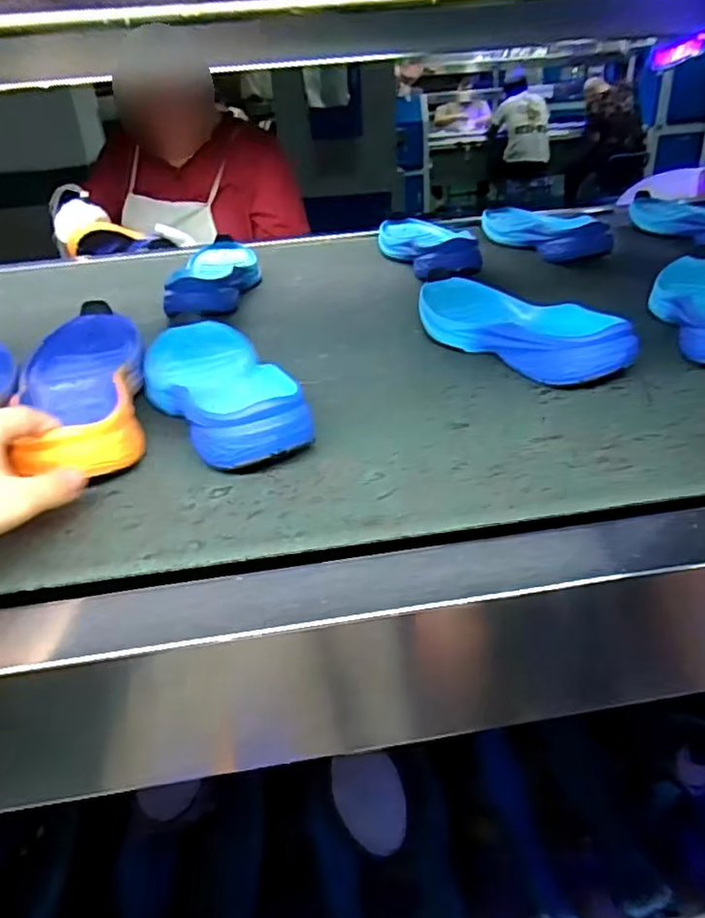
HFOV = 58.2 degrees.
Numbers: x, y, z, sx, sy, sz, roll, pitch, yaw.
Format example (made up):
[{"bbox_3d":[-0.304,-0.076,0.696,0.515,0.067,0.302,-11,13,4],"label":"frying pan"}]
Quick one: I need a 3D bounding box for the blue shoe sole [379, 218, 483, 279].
[{"bbox_3d":[0.088,-0.270,0.788,0.087,0.041,0.214,-9,32,-7],"label":"blue shoe sole"}]

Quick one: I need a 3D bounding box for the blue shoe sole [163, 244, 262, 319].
[{"bbox_3d":[-0.154,-0.213,0.726,0.085,0.038,0.205,-5,32,-1],"label":"blue shoe sole"}]

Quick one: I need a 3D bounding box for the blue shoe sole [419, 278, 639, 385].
[{"bbox_3d":[0.129,-0.115,0.532,0.081,0.041,0.227,-21,35,-25],"label":"blue shoe sole"}]

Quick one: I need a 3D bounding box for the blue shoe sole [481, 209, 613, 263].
[{"bbox_3d":[0.232,-0.293,0.806,0.069,0.041,0.221,-15,33,-16],"label":"blue shoe sole"}]

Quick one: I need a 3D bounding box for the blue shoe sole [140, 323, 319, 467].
[{"bbox_3d":[-0.102,-0.058,0.470,0.088,0.040,0.221,-16,34,-18],"label":"blue shoe sole"}]

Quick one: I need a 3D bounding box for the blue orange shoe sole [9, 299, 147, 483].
[{"bbox_3d":[-0.199,-0.057,0.477,0.080,0.037,0.236,-16,35,-18],"label":"blue orange shoe sole"}]

